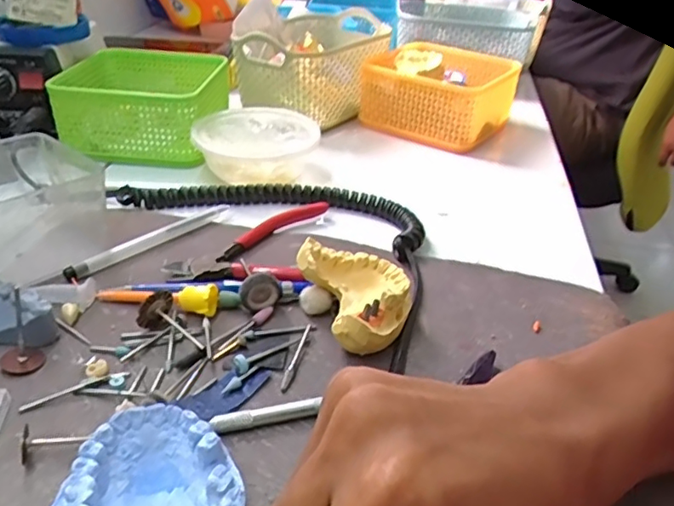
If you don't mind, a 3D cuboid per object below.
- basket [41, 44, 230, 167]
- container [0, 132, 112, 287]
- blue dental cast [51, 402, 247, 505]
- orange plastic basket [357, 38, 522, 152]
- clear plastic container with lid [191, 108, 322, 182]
[{"bbox_3d":[-0.175,-0.141,0.553,0.130,0.062,0.135,6,33,3],"label":"basket"},{"bbox_3d":[-0.209,-0.031,0.389,0.101,0.052,0.109,-23,42,-36],"label":"container"},{"bbox_3d":[-0.074,0.092,0.233,0.067,0.029,0.056,-5,34,-14],"label":"blue dental cast"},{"bbox_3d":[0.112,-0.176,0.631,0.132,0.072,0.158,22,37,25],"label":"orange plastic basket"},{"bbox_3d":[-0.067,-0.089,0.503,0.099,0.043,0.093,5,33,1],"label":"clear plastic container with lid"}]

